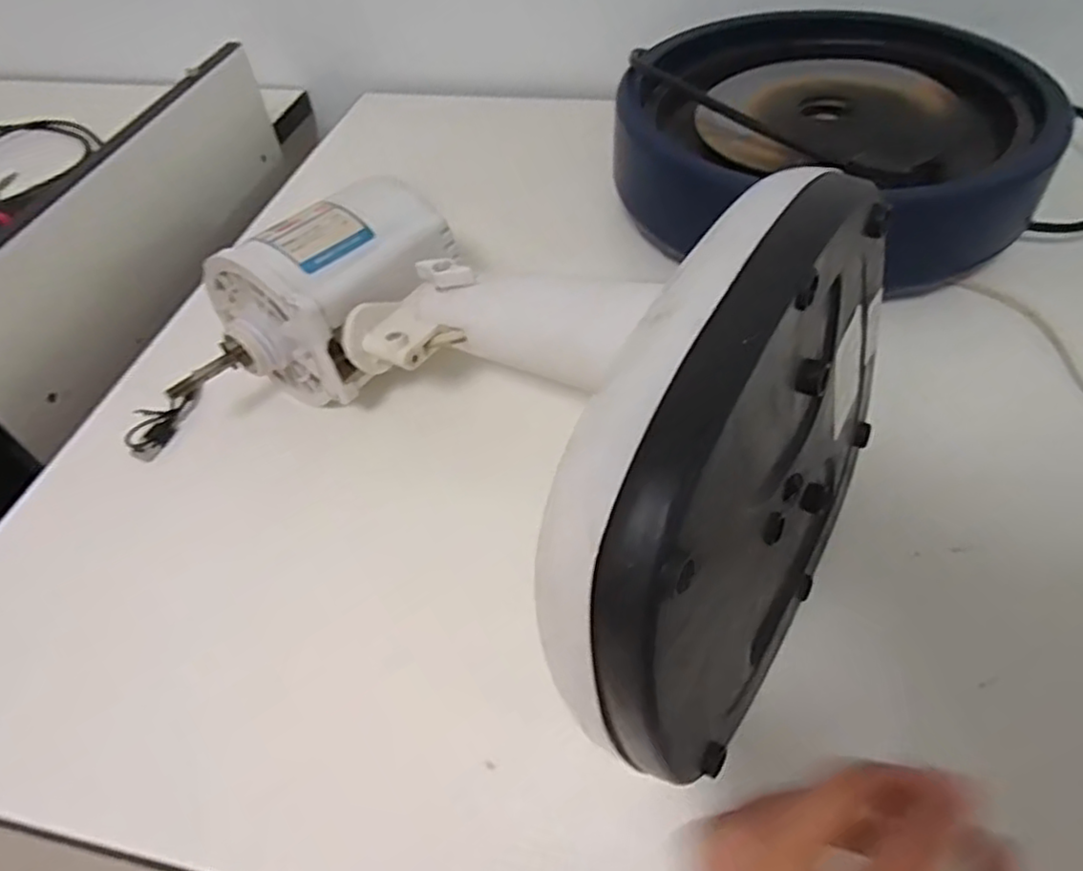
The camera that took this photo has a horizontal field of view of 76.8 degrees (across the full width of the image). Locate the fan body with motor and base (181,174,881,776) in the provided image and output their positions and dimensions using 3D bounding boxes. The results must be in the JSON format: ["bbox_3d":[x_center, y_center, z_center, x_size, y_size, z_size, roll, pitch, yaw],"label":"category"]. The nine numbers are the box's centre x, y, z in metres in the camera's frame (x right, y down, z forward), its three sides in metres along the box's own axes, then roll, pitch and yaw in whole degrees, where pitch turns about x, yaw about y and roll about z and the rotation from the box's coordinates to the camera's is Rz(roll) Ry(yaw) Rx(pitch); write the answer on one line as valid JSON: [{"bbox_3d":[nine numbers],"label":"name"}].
[{"bbox_3d":[-0.002,-0.035,0.356,0.205,0.187,0.346,-37,42,-22],"label":"fan body with motor and base"}]

